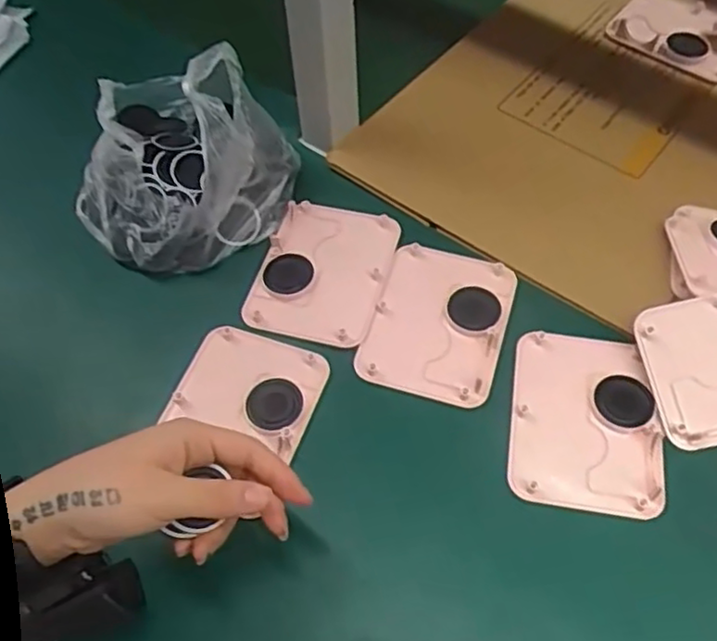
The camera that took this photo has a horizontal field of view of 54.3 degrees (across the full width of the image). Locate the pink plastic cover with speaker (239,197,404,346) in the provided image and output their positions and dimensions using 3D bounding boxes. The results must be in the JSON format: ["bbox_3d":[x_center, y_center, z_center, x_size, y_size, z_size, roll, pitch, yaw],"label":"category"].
[{"bbox_3d":[-0.027,-0.038,0.545,0.095,0.012,0.125,14,58,11],"label":"pink plastic cover with speaker"}]

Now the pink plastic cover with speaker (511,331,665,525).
[{"bbox_3d":[0.152,0.065,0.470,0.094,0.009,0.122,8,57,7],"label":"pink plastic cover with speaker"}]

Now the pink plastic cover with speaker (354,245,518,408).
[{"bbox_3d":[0.060,-0.002,0.516,0.095,0.010,0.122,16,58,13],"label":"pink plastic cover with speaker"}]

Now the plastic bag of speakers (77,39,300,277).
[{"bbox_3d":[-0.159,-0.152,0.568,0.166,0.120,0.203,-28,60,-16],"label":"plastic bag of speakers"}]

